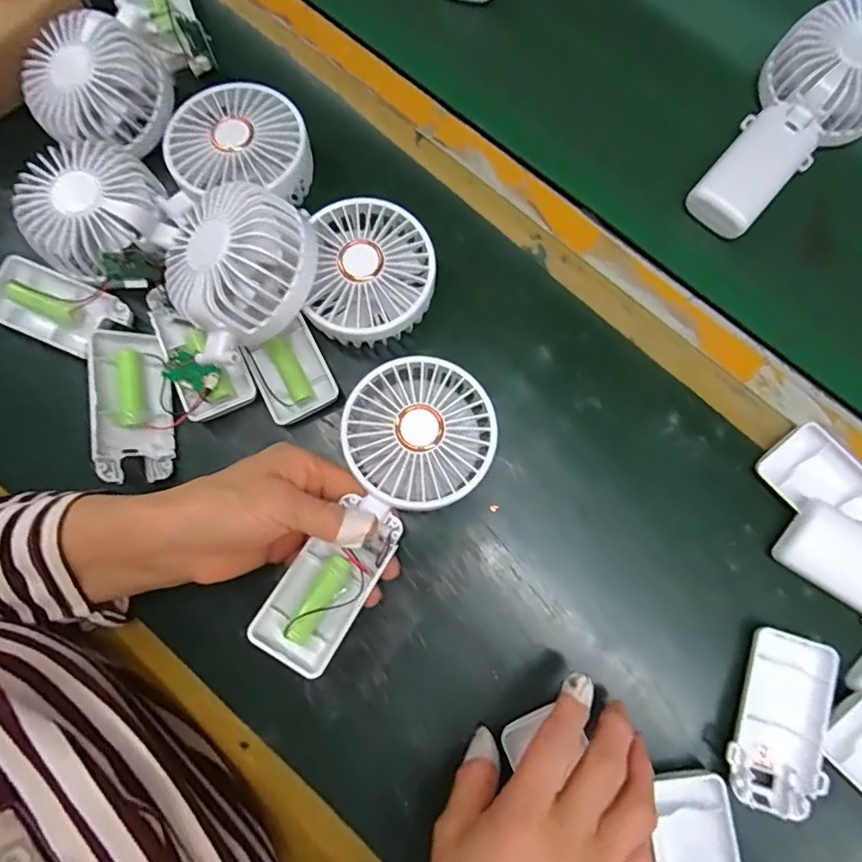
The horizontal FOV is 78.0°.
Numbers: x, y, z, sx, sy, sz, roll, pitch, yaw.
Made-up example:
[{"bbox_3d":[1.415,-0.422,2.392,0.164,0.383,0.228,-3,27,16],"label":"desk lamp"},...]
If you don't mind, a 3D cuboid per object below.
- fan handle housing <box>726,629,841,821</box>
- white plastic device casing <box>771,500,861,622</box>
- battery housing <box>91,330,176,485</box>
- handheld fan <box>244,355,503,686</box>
[{"bbox_3d":[0.198,0.164,0.304,0.048,0.019,0.094,22,80,3],"label":"fan handle housing"},{"bbox_3d":[0.252,0.080,0.310,0.092,0.029,0.047,35,81,6],"label":"white plastic device casing"},{"bbox_3d":[-0.185,-0.017,0.325,0.040,0.023,0.094,-12,80,-3],"label":"battery housing"},{"bbox_3d":[-0.031,0.042,0.298,0.079,0.028,0.177,31,80,5],"label":"handheld fan"}]

